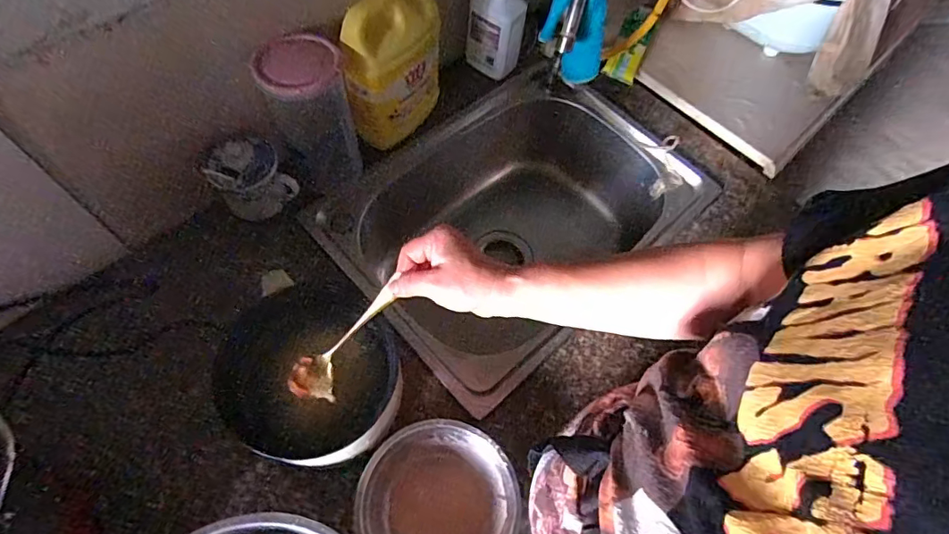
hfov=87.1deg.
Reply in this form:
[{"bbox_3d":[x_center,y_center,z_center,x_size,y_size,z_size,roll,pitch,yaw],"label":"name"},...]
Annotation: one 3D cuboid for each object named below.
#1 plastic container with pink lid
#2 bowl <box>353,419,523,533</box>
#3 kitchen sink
[{"bbox_3d":[-0.209,-0.191,0.647,0.096,0.189,0.078,-19,65,-13],"label":"plastic container with pink lid"},{"bbox_3d":[-0.039,0.256,0.535,0.164,0.062,0.160,2,62,-3],"label":"bowl"},{"bbox_3d":[0.059,-0.061,0.840,0.543,0.235,0.395,-38,70,-21],"label":"kitchen sink"}]

